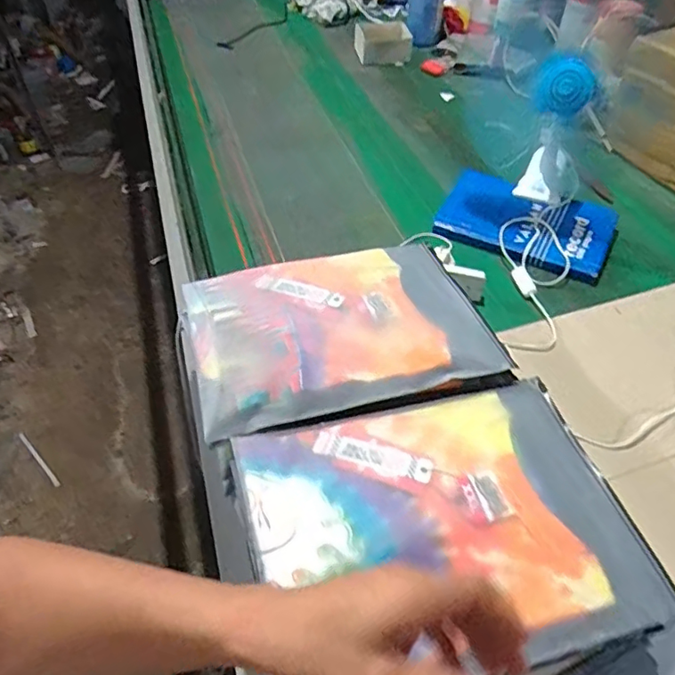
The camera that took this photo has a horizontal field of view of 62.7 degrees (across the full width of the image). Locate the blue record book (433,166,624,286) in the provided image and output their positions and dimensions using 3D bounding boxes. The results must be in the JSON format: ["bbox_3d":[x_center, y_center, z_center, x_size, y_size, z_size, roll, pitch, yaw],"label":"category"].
[{"bbox_3d":[0.336,-0.202,0.994,0.294,0.032,0.192,20,54,20],"label":"blue record book"}]

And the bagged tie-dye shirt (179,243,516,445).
[{"bbox_3d":[-0.007,-0.017,0.662,0.340,0.032,0.251,-13,50,-12],"label":"bagged tie-dye shirt"}]

